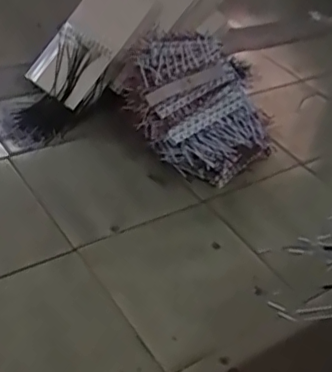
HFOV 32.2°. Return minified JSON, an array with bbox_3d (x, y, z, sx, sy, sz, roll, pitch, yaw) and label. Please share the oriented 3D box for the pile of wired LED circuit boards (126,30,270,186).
[{"bbox_3d":[0.081,-0.248,1.719,0.348,0.237,0.461,-12,44,-24],"label":"pile of wired LED circuit boards"}]

